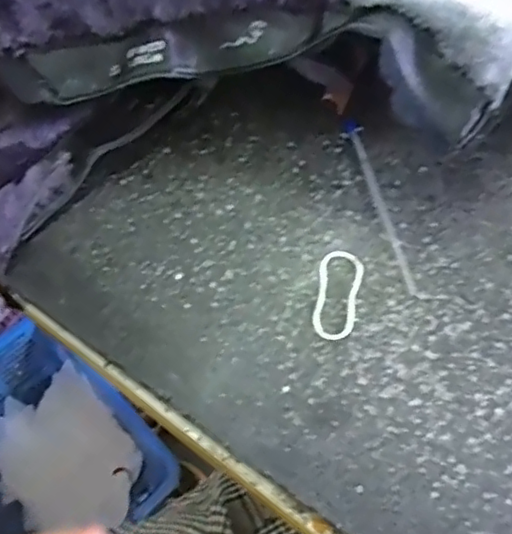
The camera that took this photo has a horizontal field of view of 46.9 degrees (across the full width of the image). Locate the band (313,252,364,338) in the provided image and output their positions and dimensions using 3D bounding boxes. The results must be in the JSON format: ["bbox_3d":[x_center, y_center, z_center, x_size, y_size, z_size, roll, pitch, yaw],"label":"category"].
[{"bbox_3d":[0.043,0.014,0.307,0.022,0.004,0.050,9,63,5],"label":"band"}]

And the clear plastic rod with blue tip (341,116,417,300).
[{"bbox_3d":[0.068,-0.039,0.333,0.010,0.004,0.119,-10,63,-4],"label":"clear plastic rod with blue tip"}]

